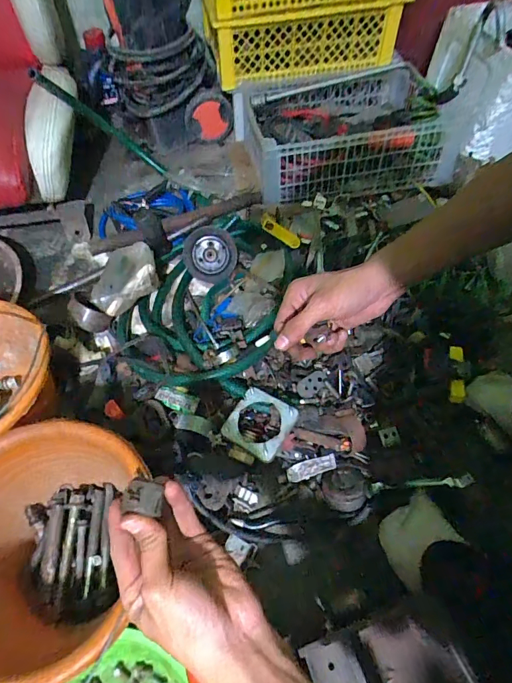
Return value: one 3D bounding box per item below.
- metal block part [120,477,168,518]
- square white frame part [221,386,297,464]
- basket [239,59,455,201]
[{"bbox_3d":[-0.079,0.108,0.279,0.026,0.013,0.024,-1,58,0],"label":"metal block part"},{"bbox_3d":[0.006,0.118,0.578,0.088,0.021,0.086,29,62,17],"label":"square white frame part"},{"bbox_3d":[0.193,-0.490,0.895,0.440,0.127,0.329,-7,58,-4],"label":"basket"}]

